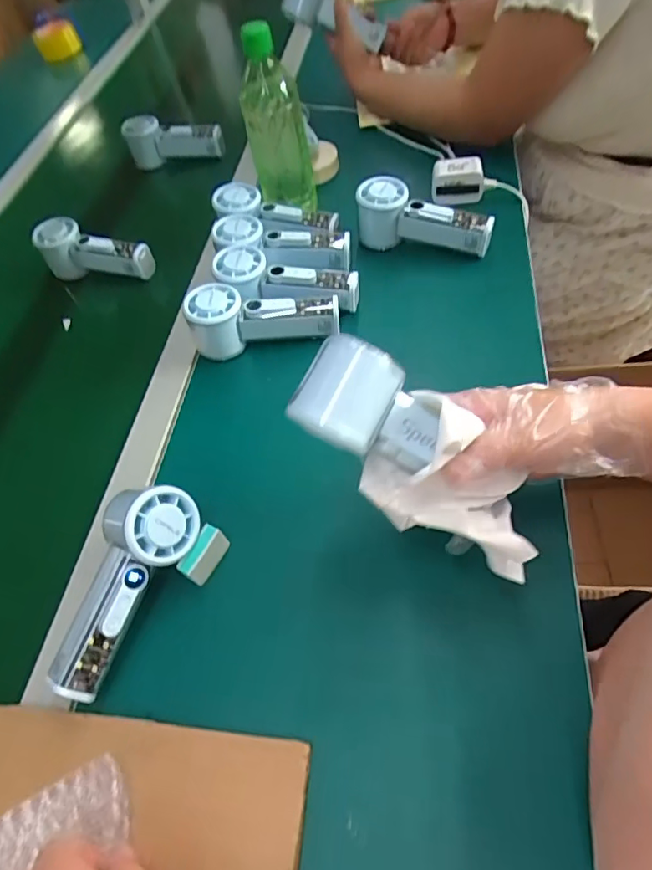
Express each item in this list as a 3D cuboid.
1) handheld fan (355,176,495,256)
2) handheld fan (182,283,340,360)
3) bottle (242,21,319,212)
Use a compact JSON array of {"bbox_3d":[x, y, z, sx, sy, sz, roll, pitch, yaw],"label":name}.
[{"bbox_3d":[0.112,-0.244,0.599,0.151,0.068,0.049,11,59,20],"label":"handheld fan"},{"bbox_3d":[-0.063,-0.124,0.547,0.152,0.063,0.057,-12,54,4],"label":"handheld fan"},{"bbox_3d":[-0.054,-0.354,0.606,0.071,0.193,0.058,-9,54,7],"label":"bottle"}]

